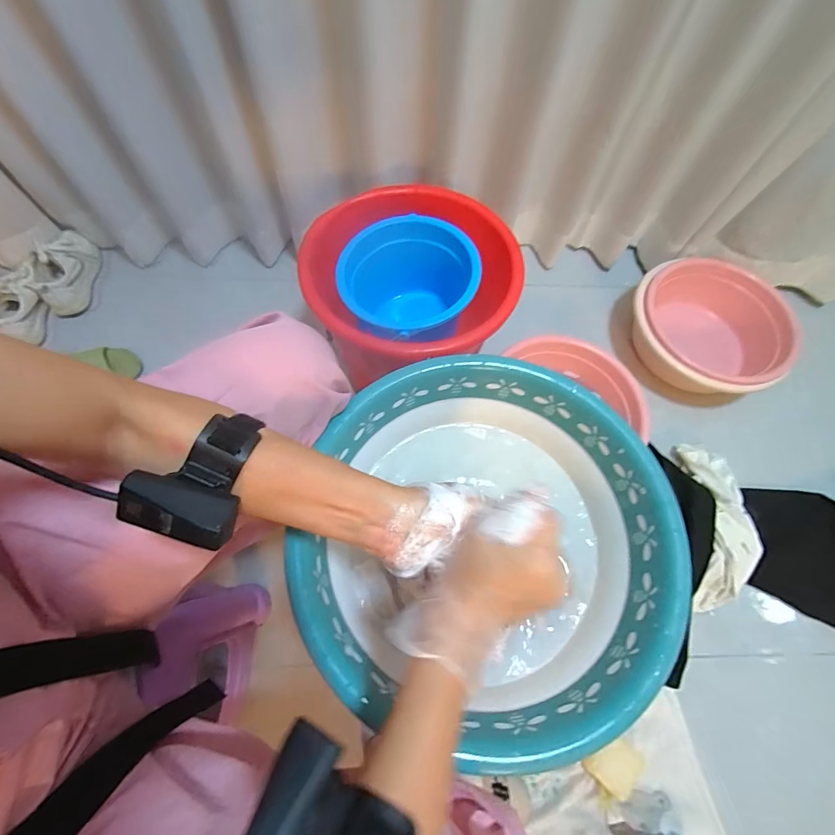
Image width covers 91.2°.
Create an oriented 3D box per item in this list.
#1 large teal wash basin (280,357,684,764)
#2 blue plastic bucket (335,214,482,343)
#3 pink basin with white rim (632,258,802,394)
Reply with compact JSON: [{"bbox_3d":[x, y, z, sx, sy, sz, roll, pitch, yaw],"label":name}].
[{"bbox_3d":[0.071,0.120,0.431,0.348,0.102,0.361,1,67,-2],"label":"large teal wash basin"},{"bbox_3d":[-0.018,-0.185,0.663,0.190,0.157,0.203,1,67,-2],"label":"blue plastic bucket"},{"bbox_3d":[0.607,-0.183,0.881,0.302,0.156,0.246,31,69,10],"label":"pink basin with white rim"}]

